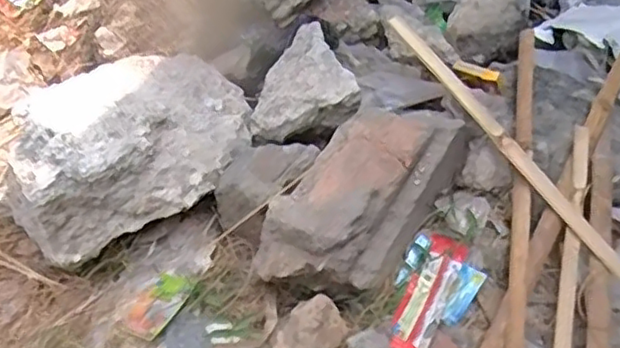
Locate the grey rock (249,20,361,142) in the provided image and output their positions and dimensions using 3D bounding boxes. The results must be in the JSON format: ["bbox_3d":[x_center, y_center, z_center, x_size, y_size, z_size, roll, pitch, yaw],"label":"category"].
[{"bbox_3d":[-0.019,-0.149,1.044,0.162,0.088,0.164,-7,47,-8],"label":"grey rock"}]

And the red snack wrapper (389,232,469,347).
[{"bbox_3d":[0.160,0.163,0.881,0.065,0.036,0.206,21,49,17],"label":"red snack wrapper"}]

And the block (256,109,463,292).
[{"bbox_3d":[0.075,0.032,0.915,0.152,0.128,0.338,27,51,22],"label":"block"}]

